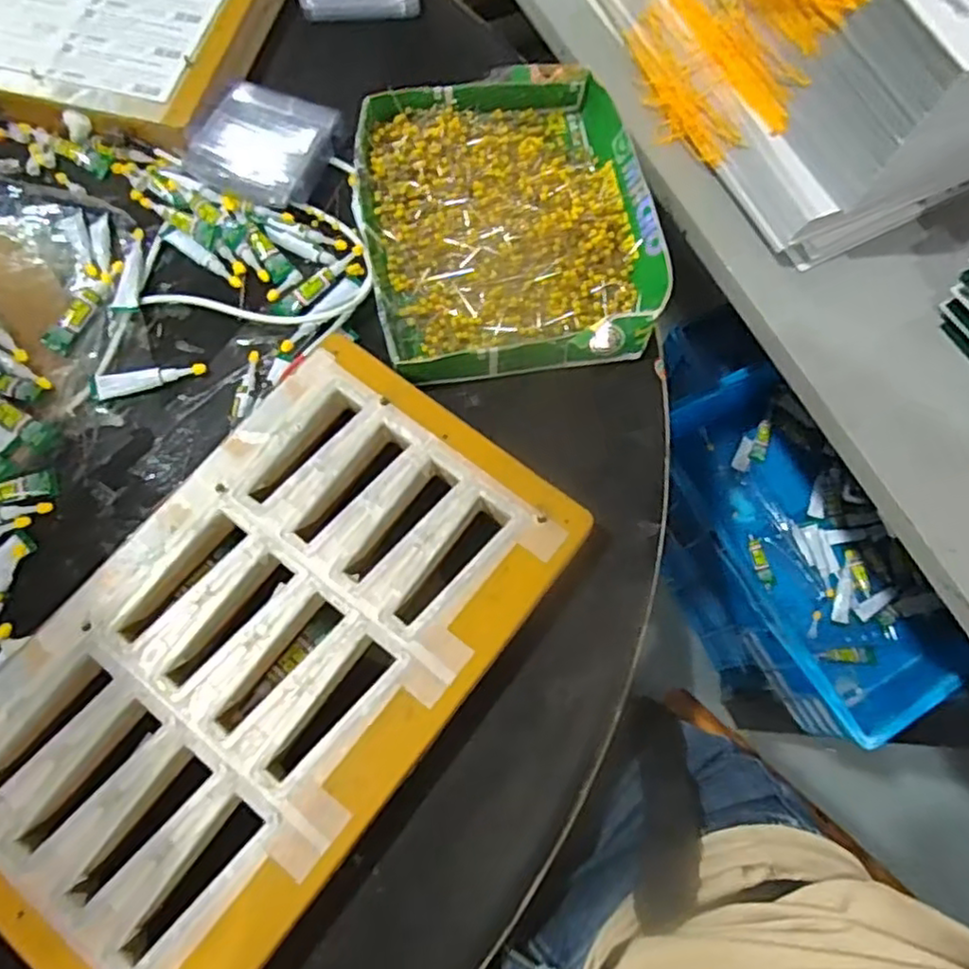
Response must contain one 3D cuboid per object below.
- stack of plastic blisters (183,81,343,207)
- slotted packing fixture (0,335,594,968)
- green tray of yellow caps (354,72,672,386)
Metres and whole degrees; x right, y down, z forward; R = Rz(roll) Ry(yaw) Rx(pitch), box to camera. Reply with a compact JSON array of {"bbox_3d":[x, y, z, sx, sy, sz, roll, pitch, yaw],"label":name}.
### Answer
[{"bbox_3d":[-0.186,-0.283,0.563,0.108,0.023,0.098,14,72,4],"label":"stack of plastic blisters"},{"bbox_3d":[-0.135,0.107,0.422,0.224,0.049,0.374,37,75,11],"label":"slotted packing fixture"},{"bbox_3d":[0.017,-0.211,0.536,0.217,0.033,0.267,-9,72,-4],"label":"green tray of yellow caps"}]

